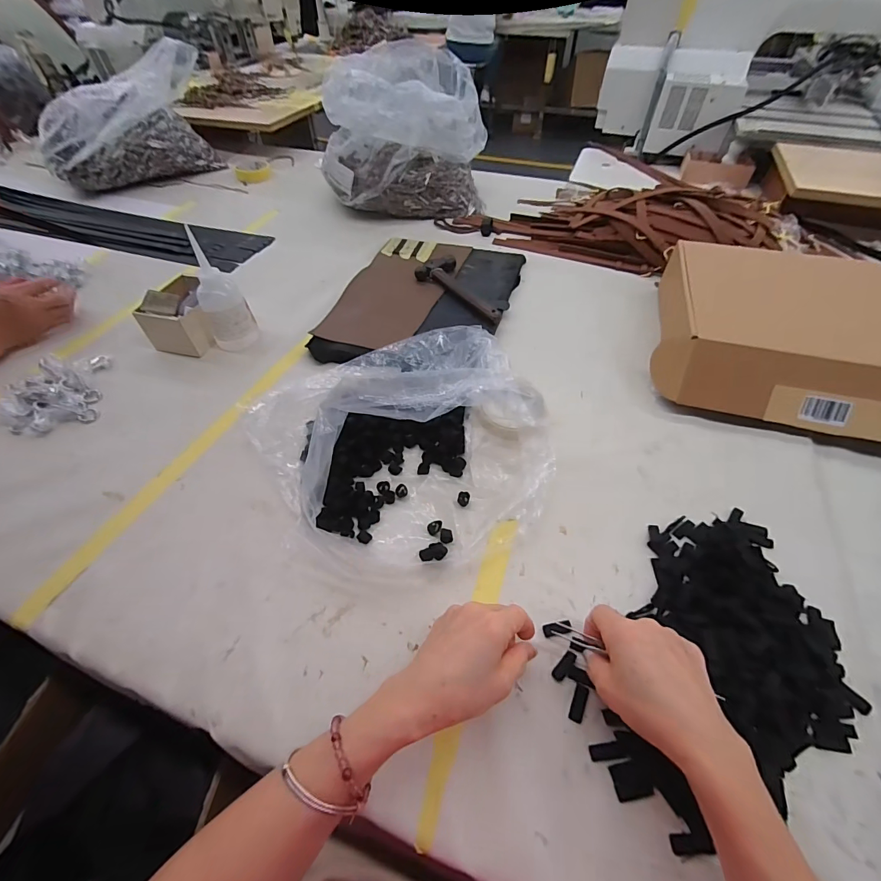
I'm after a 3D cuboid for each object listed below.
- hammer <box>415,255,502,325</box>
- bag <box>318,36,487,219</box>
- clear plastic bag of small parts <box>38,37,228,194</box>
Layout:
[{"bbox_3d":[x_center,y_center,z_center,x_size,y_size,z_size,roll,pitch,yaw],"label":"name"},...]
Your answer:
[{"bbox_3d":[0.043,-0.252,0.659,0.070,0.022,0.181,-36,60,-24],"label":"hammer"},{"bbox_3d":[-0.078,-0.648,0.859,0.329,0.232,0.247,-2,53,-1],"label":"bag"},{"bbox_3d":[-0.738,-0.764,0.959,0.398,0.193,0.216,-26,56,-18],"label":"clear plastic bag of small parts"}]

